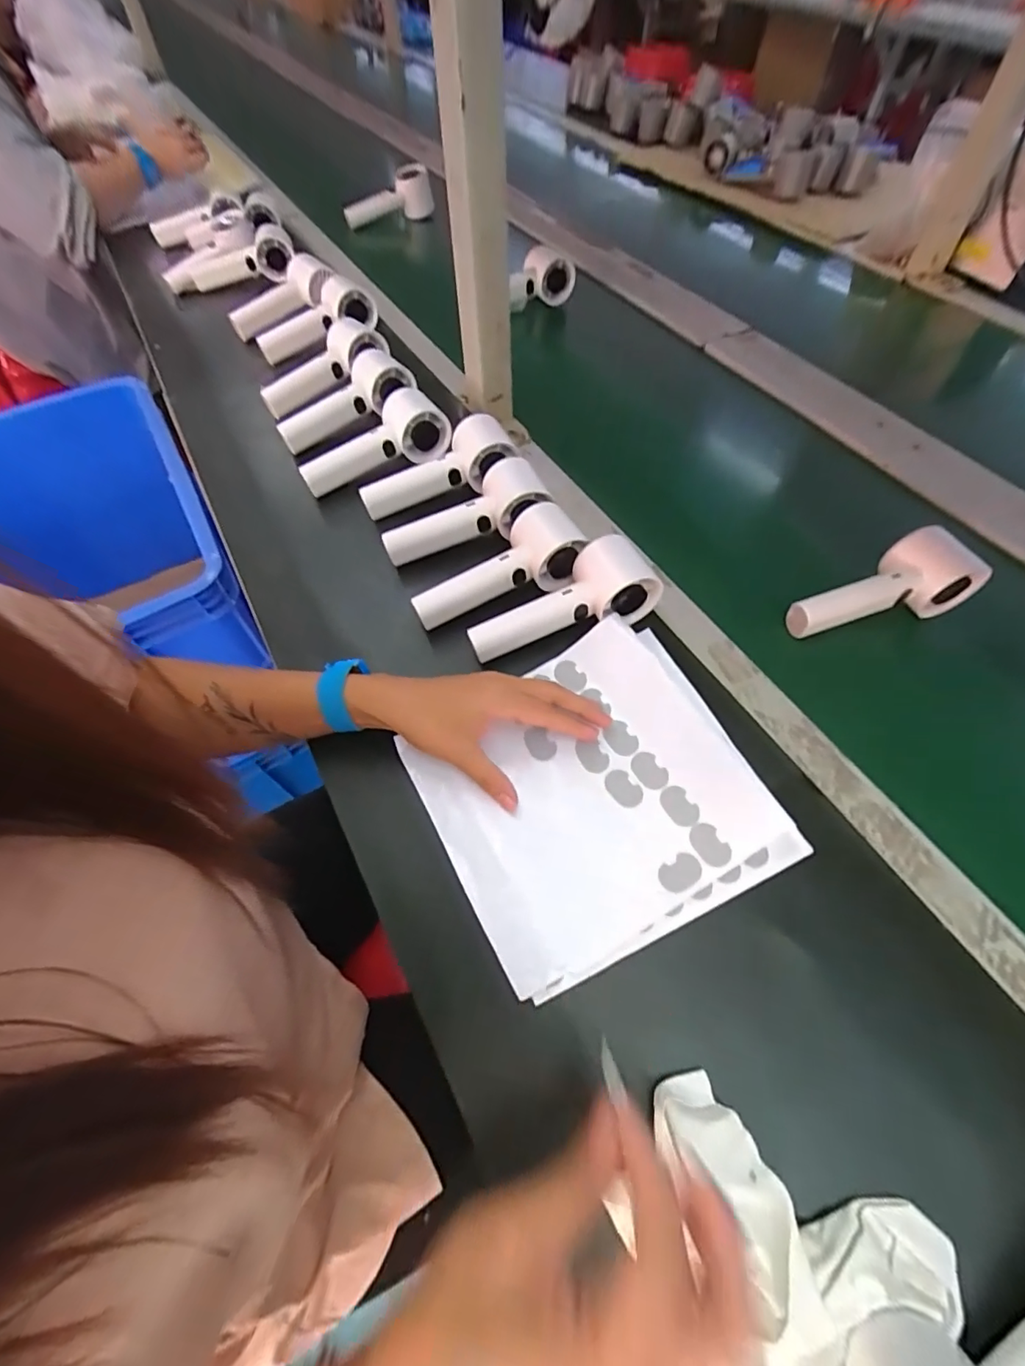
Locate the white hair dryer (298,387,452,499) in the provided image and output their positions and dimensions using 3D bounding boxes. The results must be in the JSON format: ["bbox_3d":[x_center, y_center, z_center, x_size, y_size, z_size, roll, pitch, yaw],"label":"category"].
[{"bbox_3d":[-0.147,-0.250,0.561,0.161,0.048,0.069,-28,61,-2],"label":"white hair dryer"}]

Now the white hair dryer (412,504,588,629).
[{"bbox_3d":[-0.015,-0.094,0.456,0.153,0.044,0.064,-30,62,-3],"label":"white hair dryer"}]

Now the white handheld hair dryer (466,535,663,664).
[{"bbox_3d":[0.039,-0.065,0.436,0.153,0.052,0.055,-24,60,3],"label":"white handheld hair dryer"}]

